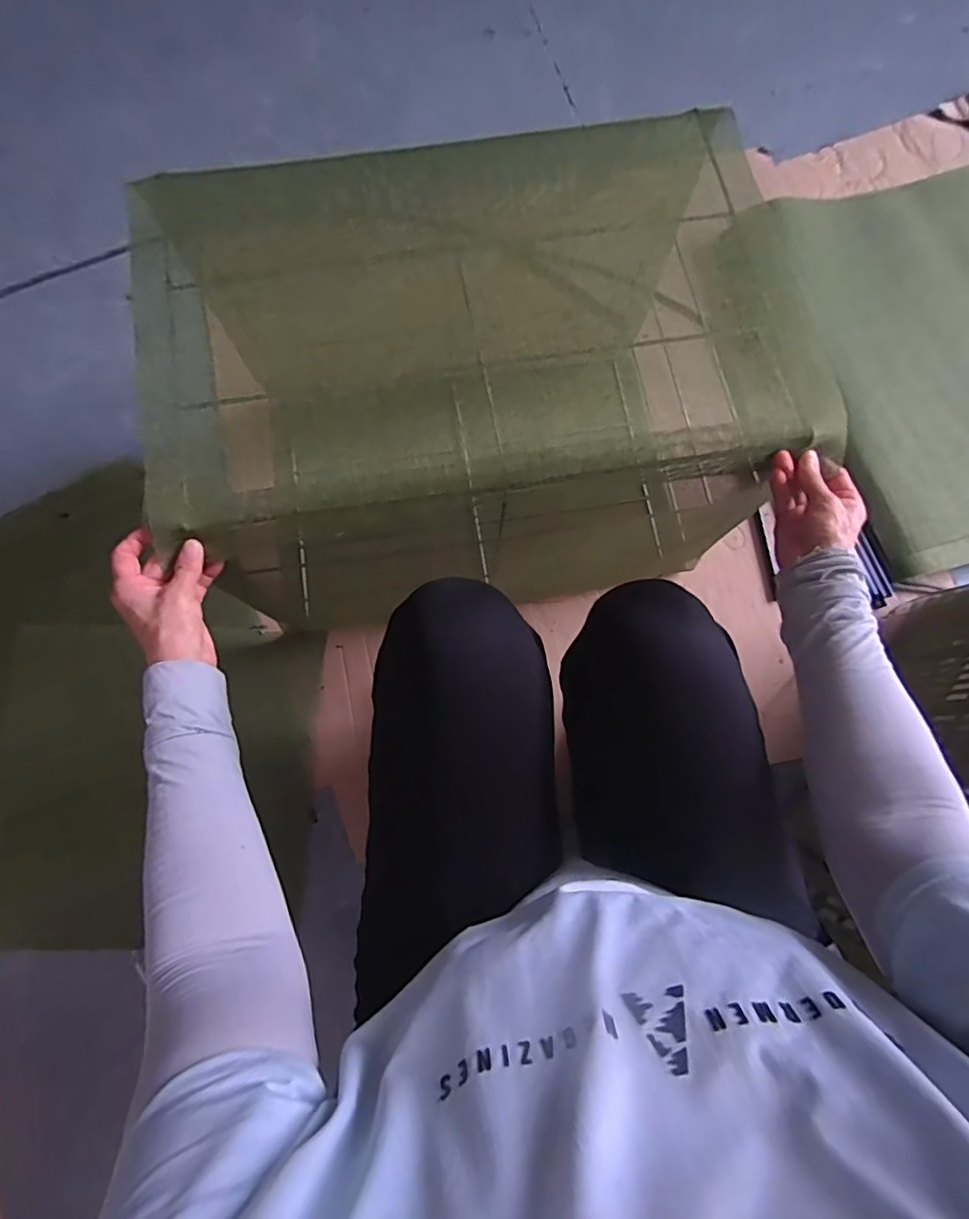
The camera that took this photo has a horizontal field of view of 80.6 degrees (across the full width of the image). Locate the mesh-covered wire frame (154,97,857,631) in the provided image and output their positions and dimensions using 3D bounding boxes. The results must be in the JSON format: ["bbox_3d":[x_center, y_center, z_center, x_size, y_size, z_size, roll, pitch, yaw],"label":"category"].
[{"bbox_3d":[-0.028,-0.239,0.737,0.655,0.431,0.386,-10,75,-1],"label":"mesh-covered wire frame"}]

